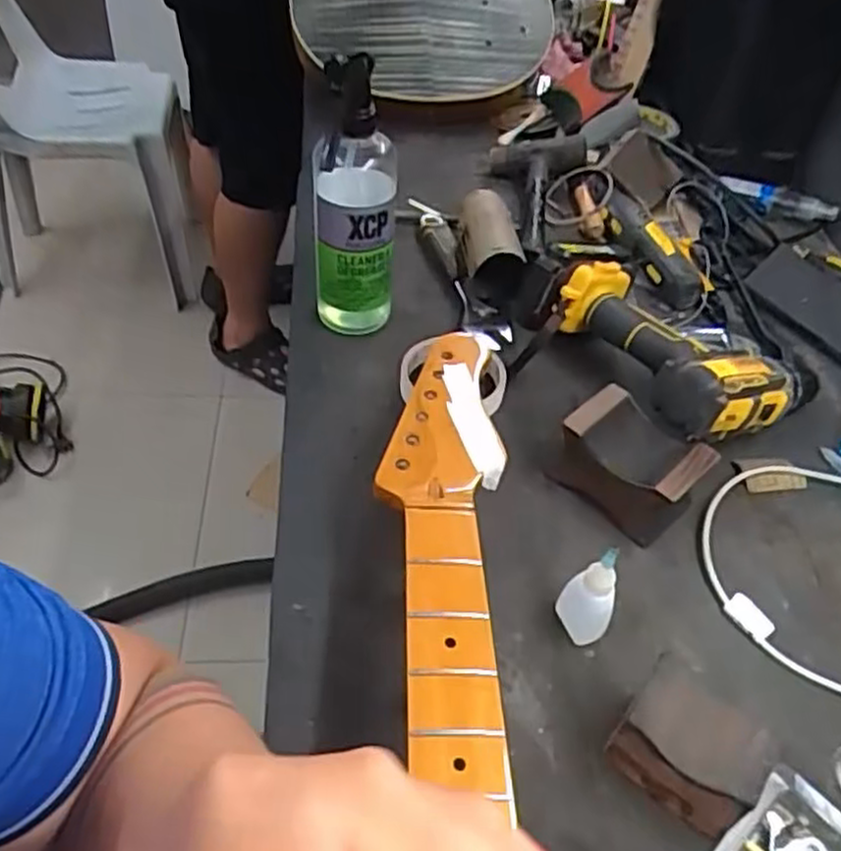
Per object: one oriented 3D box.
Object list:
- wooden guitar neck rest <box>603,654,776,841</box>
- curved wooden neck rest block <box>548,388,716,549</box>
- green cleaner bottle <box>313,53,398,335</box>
[{"bbox_3d":[0.146,0.176,0.416,0.075,0.057,0.052,34,53,24],"label":"wooden guitar neck rest"},{"bbox_3d":[0.151,0.028,0.549,0.095,0.059,0.063,35,53,24],"label":"curved wooden neck rest block"},{"bbox_3d":[-0.052,-0.173,0.599,0.068,0.222,0.089,0,47,-5],"label":"green cleaner bottle"}]

